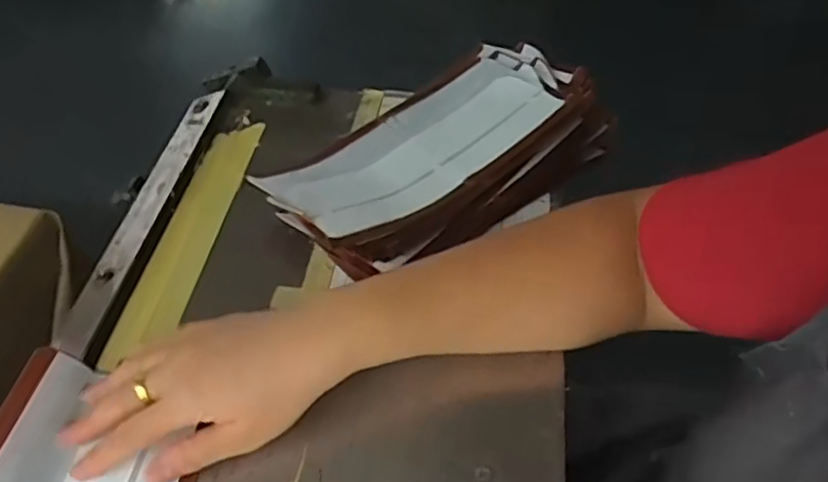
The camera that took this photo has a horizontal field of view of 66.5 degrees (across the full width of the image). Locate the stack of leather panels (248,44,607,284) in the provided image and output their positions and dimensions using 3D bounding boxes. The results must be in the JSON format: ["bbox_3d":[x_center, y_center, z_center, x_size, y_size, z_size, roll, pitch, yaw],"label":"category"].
[{"bbox_3d":[0.017,-0.071,0.468,0.255,0.048,0.143,-29,57,-23],"label":"stack of leather panels"}]

